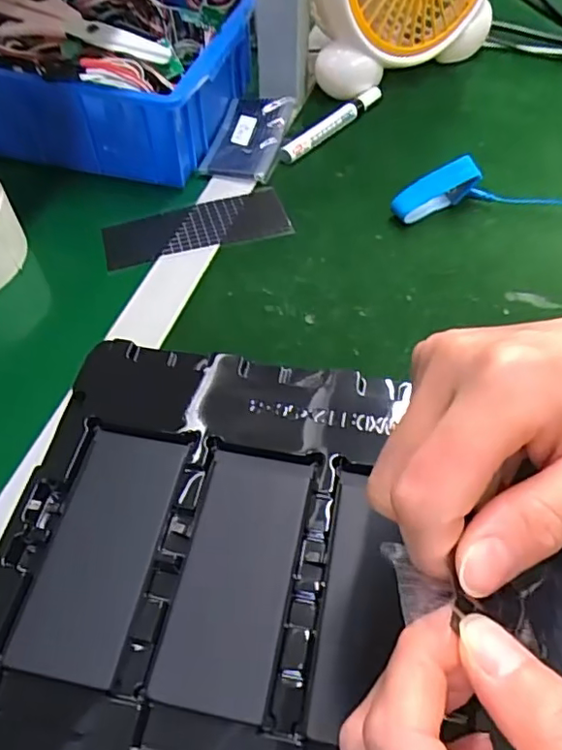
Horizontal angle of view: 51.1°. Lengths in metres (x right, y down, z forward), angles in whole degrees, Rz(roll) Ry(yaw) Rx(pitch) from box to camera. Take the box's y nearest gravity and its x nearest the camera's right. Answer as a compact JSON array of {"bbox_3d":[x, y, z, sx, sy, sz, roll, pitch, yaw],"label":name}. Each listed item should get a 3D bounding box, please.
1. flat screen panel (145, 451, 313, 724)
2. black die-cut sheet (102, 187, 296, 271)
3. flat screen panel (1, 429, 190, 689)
[{"bbox_3d":[-0.019,0.084,0.255,0.047,0.007,0.108,10,53,8],"label":"flat screen panel"},{"bbox_3d":[-0.070,-0.121,0.482,0.147,0.006,0.058,-14,54,-9],"label":"black die-cut sheet"},{"bbox_3d":[-0.081,0.076,0.264,0.050,0.008,0.108,9,53,7],"label":"flat screen panel"}]

